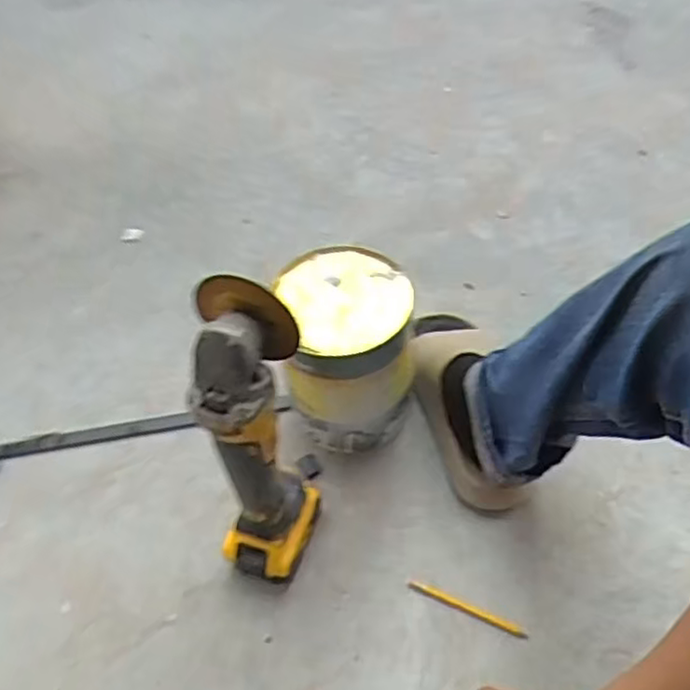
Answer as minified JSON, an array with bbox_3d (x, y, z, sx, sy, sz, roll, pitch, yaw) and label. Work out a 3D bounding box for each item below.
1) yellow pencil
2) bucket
[{"bbox_3d":[0.133,0.288,0.750,0.133,0.006,0.012,20,56,19],"label":"yellow pencil"},{"bbox_3d":[0.004,0.002,0.824,0.149,0.225,0.156,-2,52,3],"label":"bucket"}]

